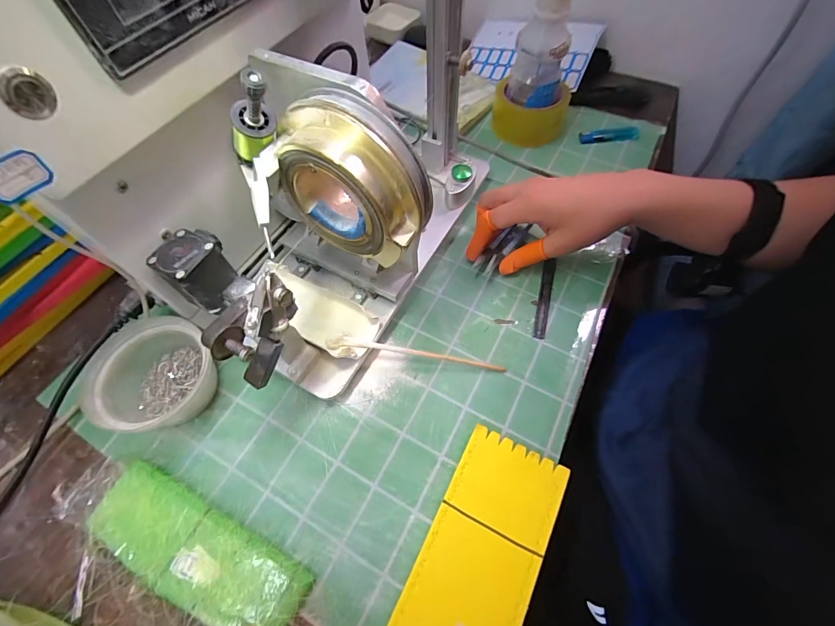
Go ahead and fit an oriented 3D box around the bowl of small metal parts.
[{"bbox_3d":[-0.233,0.060,0.325,0.090,0.055,0.093,-1,61,1],"label":"bowl of small metal parts"}]

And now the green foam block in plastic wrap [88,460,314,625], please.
[{"bbox_3d":[-0.169,0.182,0.278,0.180,0.014,0.059,24,64,14],"label":"green foam block in plastic wrap"}]

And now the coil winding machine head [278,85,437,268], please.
[{"bbox_3d":[-0.046,-0.090,0.254,0.106,0.095,0.046,23,64,14],"label":"coil winding machine head"}]

